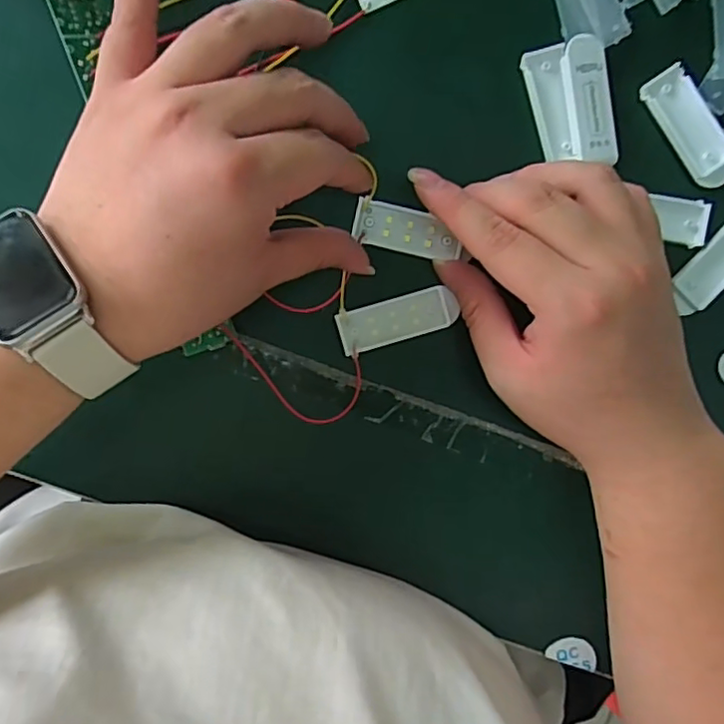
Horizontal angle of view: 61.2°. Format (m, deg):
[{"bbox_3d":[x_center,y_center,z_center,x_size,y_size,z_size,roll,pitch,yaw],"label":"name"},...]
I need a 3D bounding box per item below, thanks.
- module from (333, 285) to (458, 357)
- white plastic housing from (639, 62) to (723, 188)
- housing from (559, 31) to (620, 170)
[{"bbox_3d":[0.016,-0.019,0.286,0.053,0.004,0.020,-17,96,-2],"label":"module"},{"bbox_3d":[0.154,-0.109,0.283,0.024,0.006,0.057,-36,96,0],"label":"white plastic housing"},{"bbox_3d":[0.104,-0.120,0.280,0.021,0.007,0.056,-10,96,-2],"label":"housing"}]

